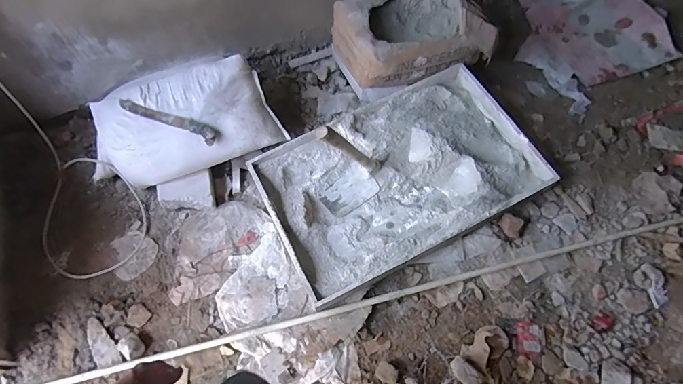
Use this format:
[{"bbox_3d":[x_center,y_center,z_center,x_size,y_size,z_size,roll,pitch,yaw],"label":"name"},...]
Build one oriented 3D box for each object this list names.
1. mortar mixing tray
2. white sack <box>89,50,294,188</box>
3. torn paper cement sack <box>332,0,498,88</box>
[{"bbox_3d":[0.210,-0.077,1.455,0.981,0.137,0.625,-26,61,-11],"label":"mortar mixing tray"},{"bbox_3d":[-0.625,-0.286,1.505,0.698,0.203,0.447,-21,63,-8],"label":"white sack"},{"bbox_3d":[0.289,-0.647,1.605,0.577,0.232,0.378,-20,63,-8],"label":"torn paper cement sack"}]

